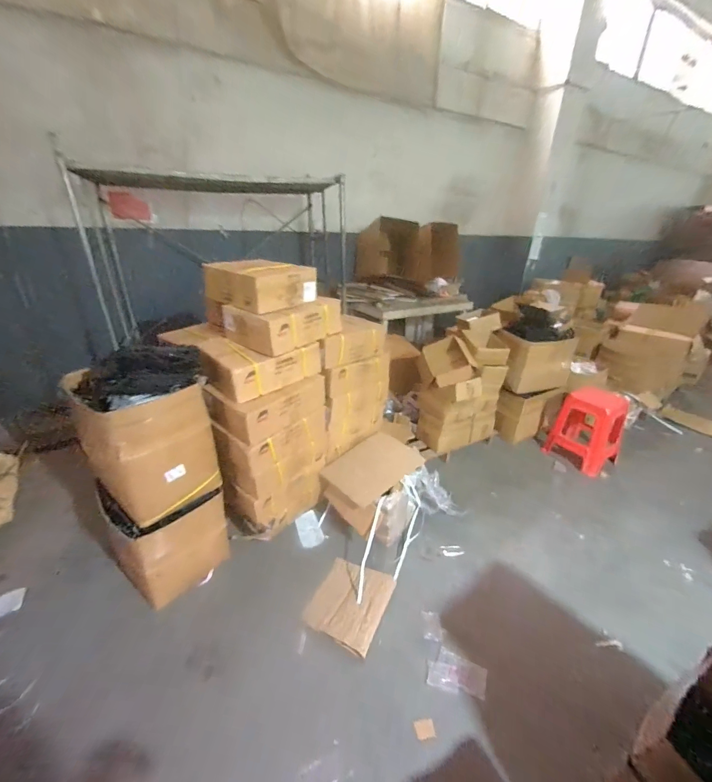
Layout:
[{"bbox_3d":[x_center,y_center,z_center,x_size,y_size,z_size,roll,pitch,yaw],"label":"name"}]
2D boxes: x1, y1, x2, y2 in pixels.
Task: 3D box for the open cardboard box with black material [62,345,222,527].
[{"bbox_3d":[-0.869,0.141,1.458,0.451,0.625,0.421,-16,31,-34],"label":"open cardboard box with black material"}]

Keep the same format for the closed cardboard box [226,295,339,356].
[{"bbox_3d":[-0.338,-0.346,1.687,0.309,0.176,0.486,24,33,37],"label":"closed cardboard box"}]

